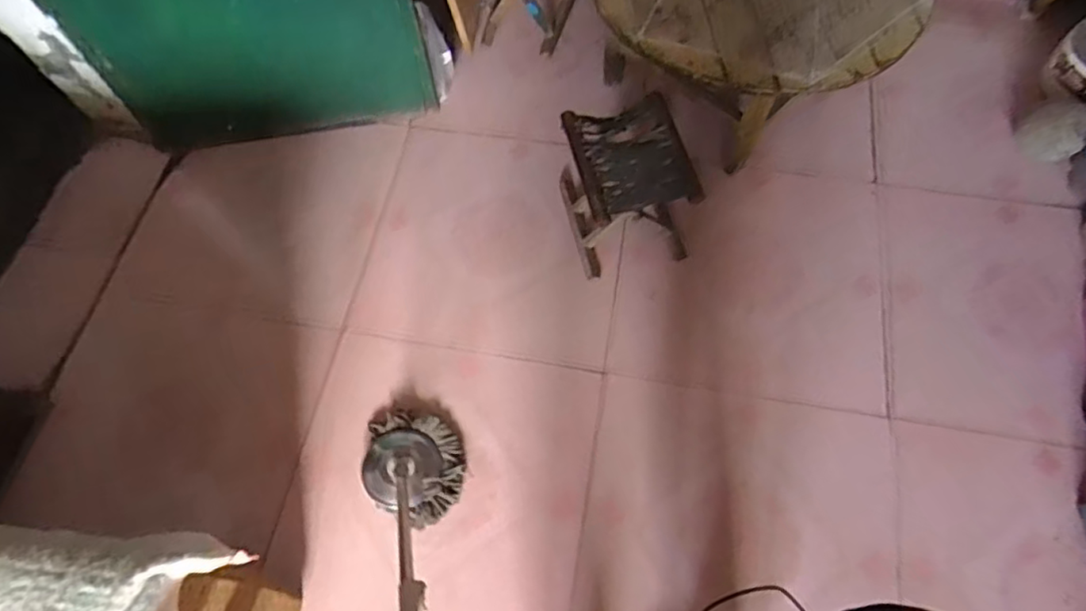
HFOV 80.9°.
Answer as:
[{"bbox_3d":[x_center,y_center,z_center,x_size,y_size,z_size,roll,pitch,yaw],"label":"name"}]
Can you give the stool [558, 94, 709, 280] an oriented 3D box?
[{"bbox_3d":[0.182,-0.260,1.393,0.233,0.241,0.277,-13,65,-5],"label":"stool"}]

